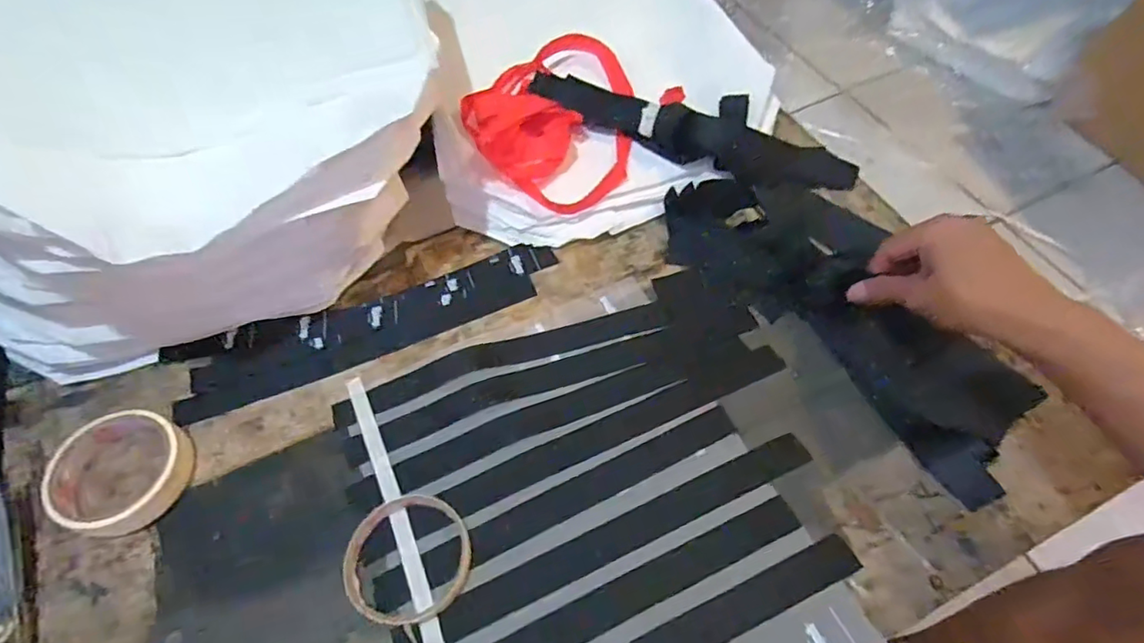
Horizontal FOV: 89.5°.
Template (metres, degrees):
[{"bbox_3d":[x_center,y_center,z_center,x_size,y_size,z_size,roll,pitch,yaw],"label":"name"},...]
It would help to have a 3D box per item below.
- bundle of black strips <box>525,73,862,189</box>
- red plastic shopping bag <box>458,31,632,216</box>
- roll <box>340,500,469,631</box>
[{"bbox_3d":[0.109,-0.194,0.574,0.334,0.035,0.073,19,62,14],"label":"bundle of black strips"},{"bbox_3d":[-0.025,-0.206,0.583,0.165,0.043,0.222,0,59,3],"label":"red plastic shopping bag"},{"bbox_3d":[-0.113,0.160,0.394,0.085,0.008,0.085,-14,59,-6],"label":"roll"}]

